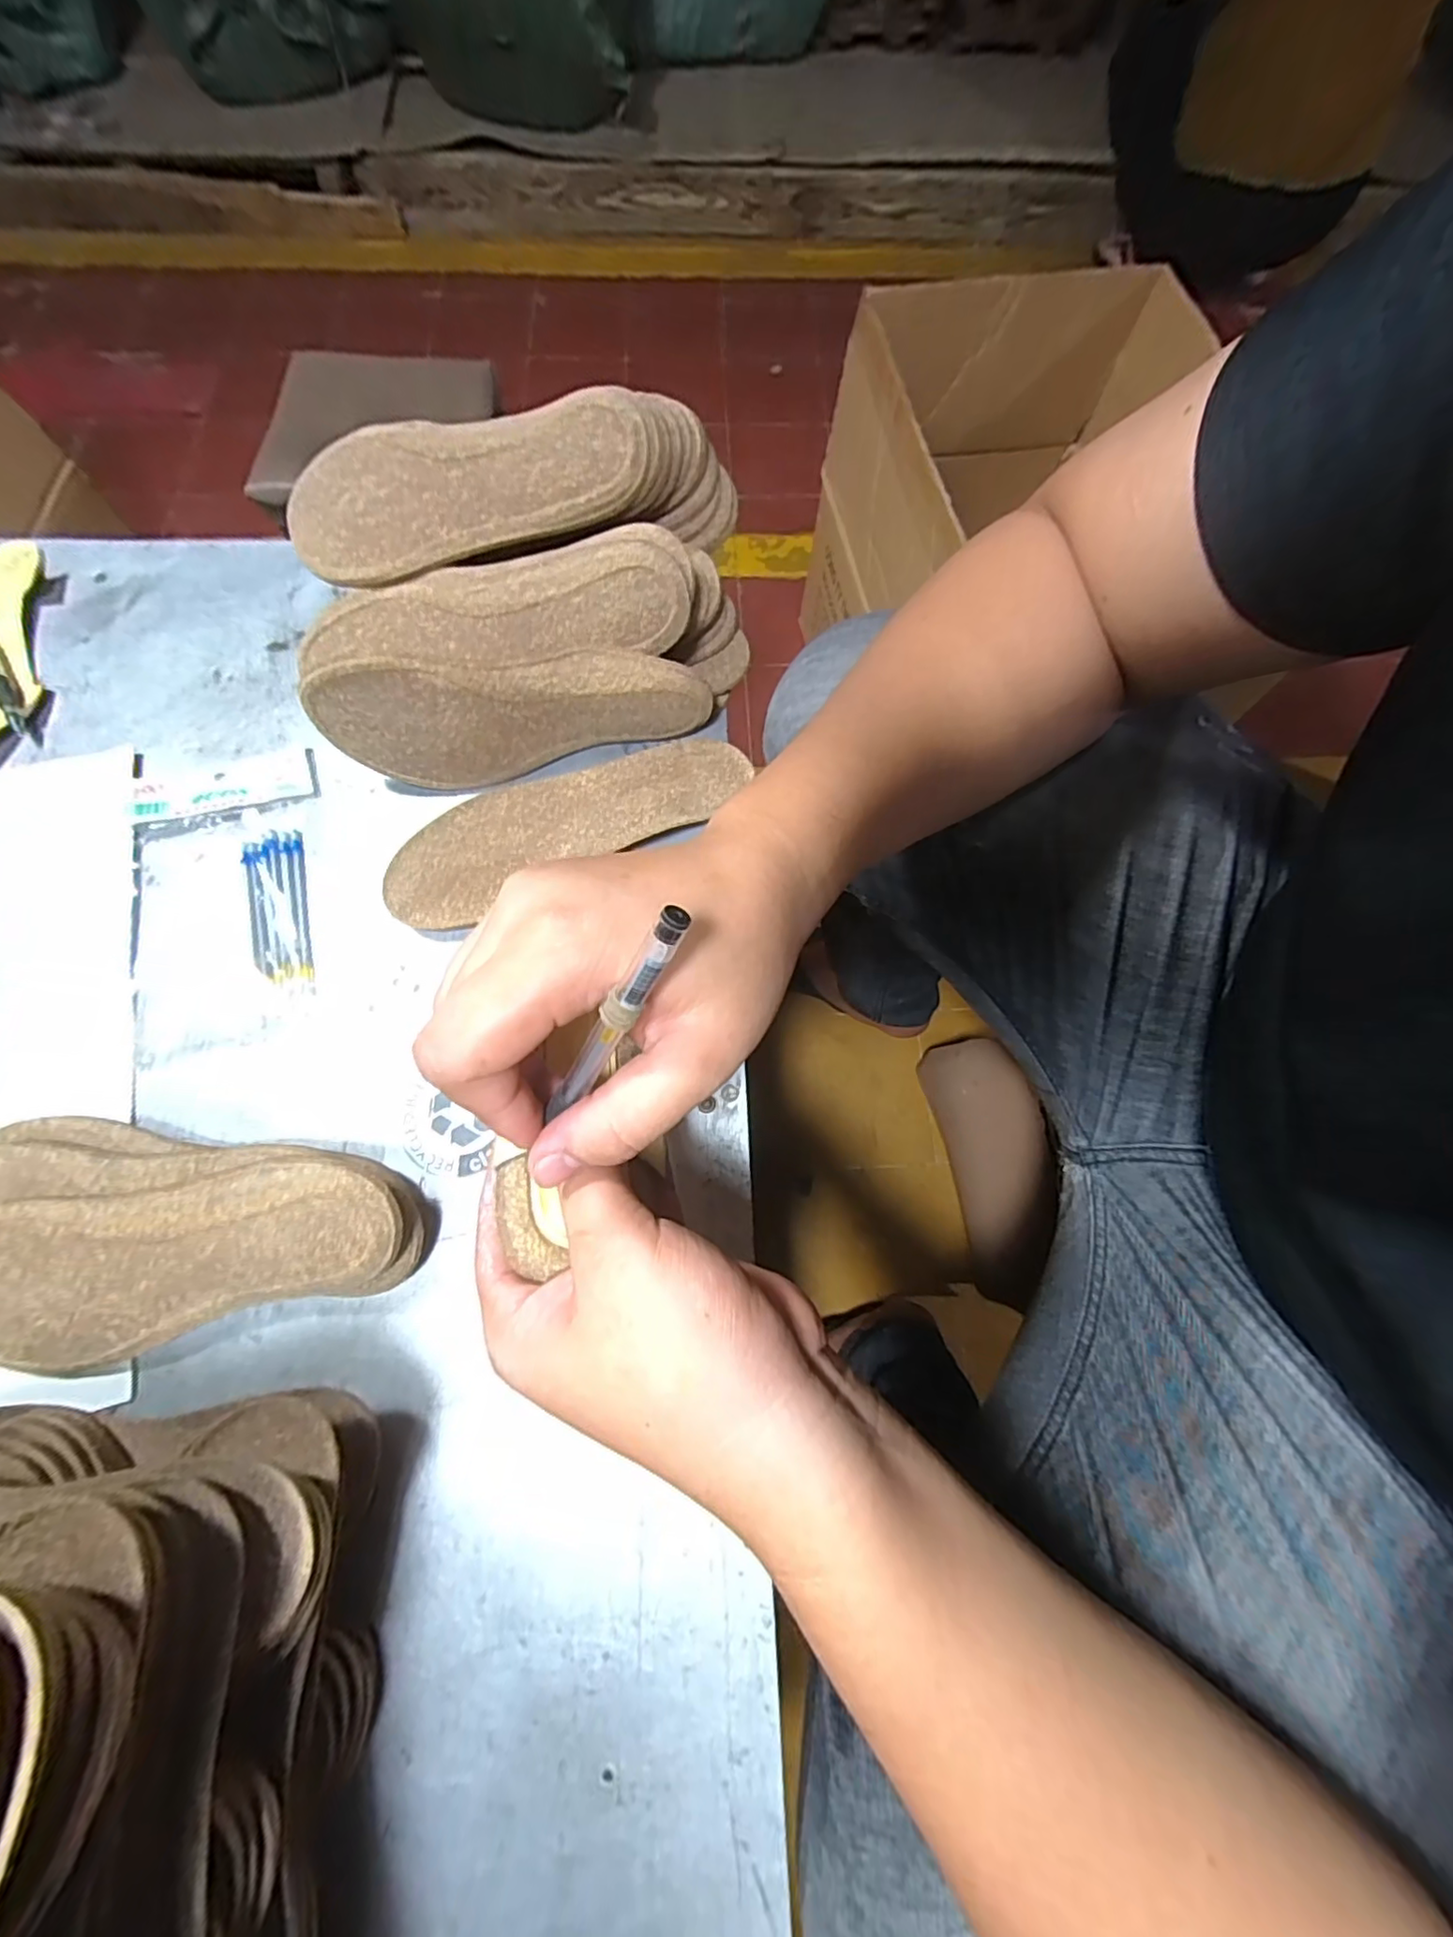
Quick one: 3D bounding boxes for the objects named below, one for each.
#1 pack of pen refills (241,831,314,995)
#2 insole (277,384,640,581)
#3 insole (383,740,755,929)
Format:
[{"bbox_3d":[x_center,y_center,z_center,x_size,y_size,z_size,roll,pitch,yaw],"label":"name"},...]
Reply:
[{"bbox_3d":[-0.279,-0.037,0.380,0.033,0.005,0.109,-16,73,-7],"label":"pack of pen refills"},{"bbox_3d":[-0.162,-0.282,0.365,0.227,0.019,0.082,-1,101,8],"label":"insole"},{"bbox_3d":[-0.101,-0.098,0.399,0.237,0.019,0.078,-25,74,-9],"label":"insole"}]

